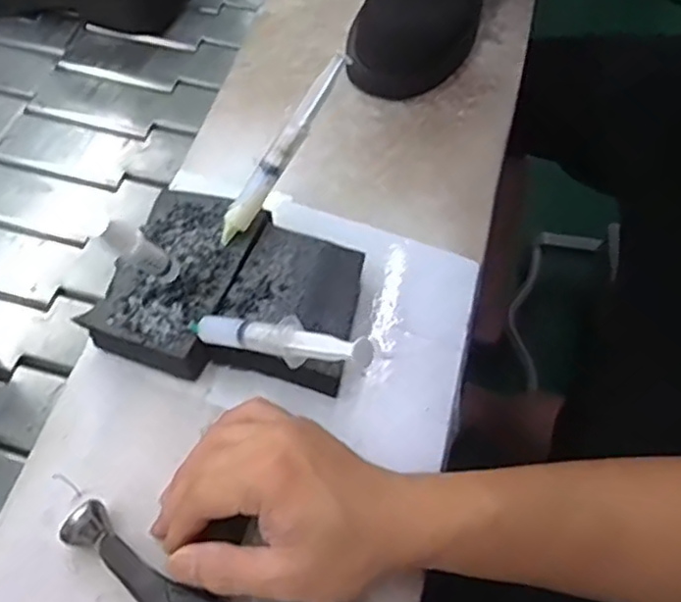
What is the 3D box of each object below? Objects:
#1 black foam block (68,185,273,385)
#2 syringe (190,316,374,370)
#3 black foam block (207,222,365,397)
[{"bbox_3d":[-0.109,-0.018,0.468,0.082,0.029,0.127,20,62,10],"label":"black foam block"},{"bbox_3d":[-0.038,0.021,0.381,0.148,0.017,0.018,5,53,43],"label":"syringe"},{"bbox_3d":[-0.029,0.005,0.466,0.085,0.034,0.098,19,62,9],"label":"black foam block"}]

